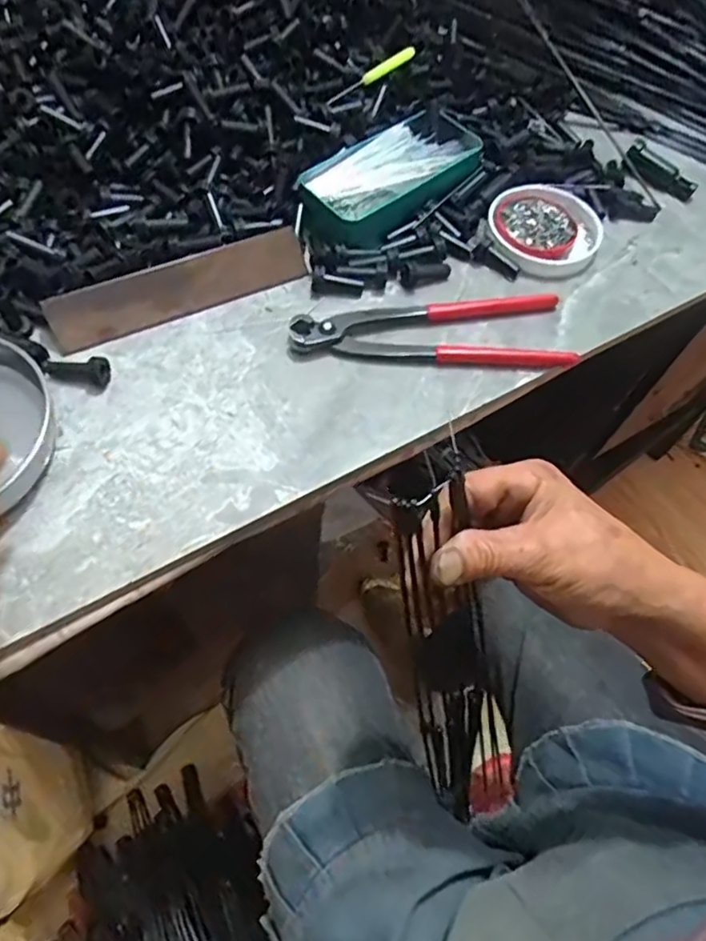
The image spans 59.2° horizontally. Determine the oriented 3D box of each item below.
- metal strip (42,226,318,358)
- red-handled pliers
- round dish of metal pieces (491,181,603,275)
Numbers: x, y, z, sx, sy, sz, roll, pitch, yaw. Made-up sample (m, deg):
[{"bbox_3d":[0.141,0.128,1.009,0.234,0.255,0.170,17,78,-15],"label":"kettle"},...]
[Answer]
[{"bbox_3d":[-0.116,-0.127,0.430,0.178,0.035,0.008,-25,28,-19],"label":"metal strip"},{"bbox_3d":[0.055,-0.097,0.431,0.191,0.017,0.060,-3,61,-6],"label":"red-handled pliers"},{"bbox_3d":[0.151,-0.190,0.487,0.087,0.016,0.089,2,60,-3],"label":"round dish of metal pieces"}]

